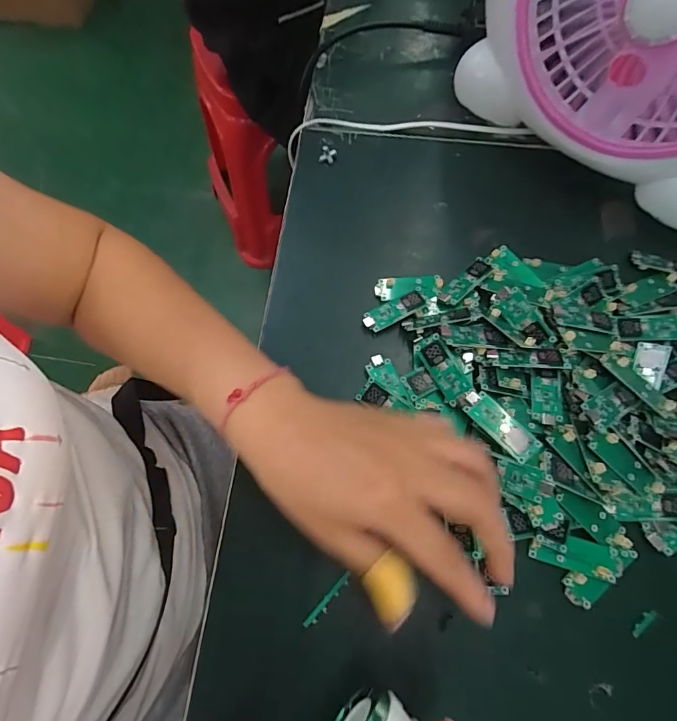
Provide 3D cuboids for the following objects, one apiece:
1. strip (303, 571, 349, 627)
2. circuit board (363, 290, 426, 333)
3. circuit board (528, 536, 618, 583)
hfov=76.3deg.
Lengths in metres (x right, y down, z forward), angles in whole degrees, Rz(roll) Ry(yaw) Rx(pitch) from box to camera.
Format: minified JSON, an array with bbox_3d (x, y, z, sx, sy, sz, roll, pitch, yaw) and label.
[{"bbox_3d":[-0.006,0.139,0.250,0.006,0.004,0.036,39,74,15],"label":"strip"},{"bbox_3d":[0.041,-0.037,0.314,0.047,0.006,0.017,-24,71,-9],"label":"circuit board"},{"bbox_3d":[0.138,0.114,0.252,0.047,0.004,0.019,14,69,6],"label":"circuit board"}]

